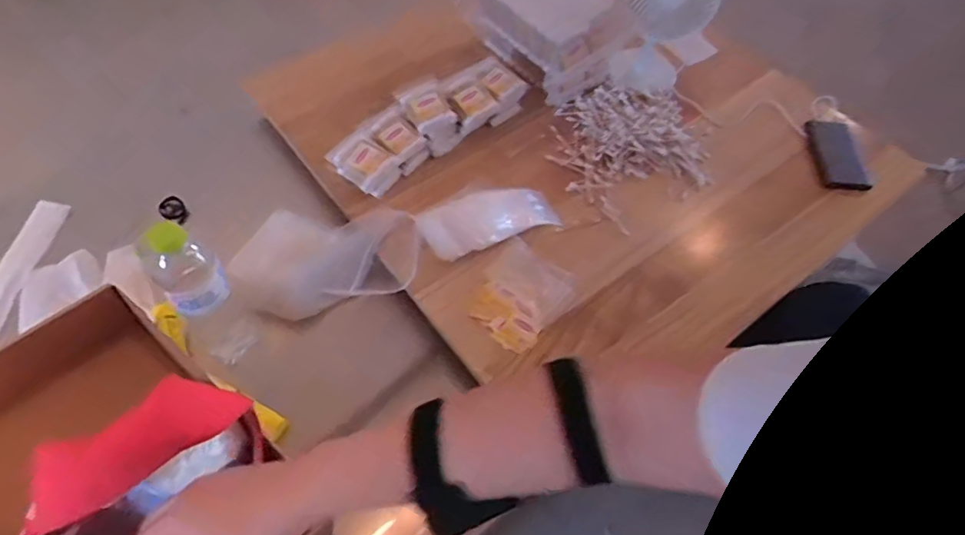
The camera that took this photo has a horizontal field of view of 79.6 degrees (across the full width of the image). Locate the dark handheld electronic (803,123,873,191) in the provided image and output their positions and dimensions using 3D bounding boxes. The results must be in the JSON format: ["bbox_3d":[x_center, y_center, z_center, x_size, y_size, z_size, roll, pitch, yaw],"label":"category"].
[{"bbox_3d":[0.546,-0.176,0.899,0.087,0.011,0.130,4,65,-11],"label":"dark handheld electronic"}]

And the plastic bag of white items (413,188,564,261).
[{"bbox_3d":[0.011,-0.064,0.783,0.192,0.039,0.083,-16,59,-15],"label":"plastic bag of white items"}]

